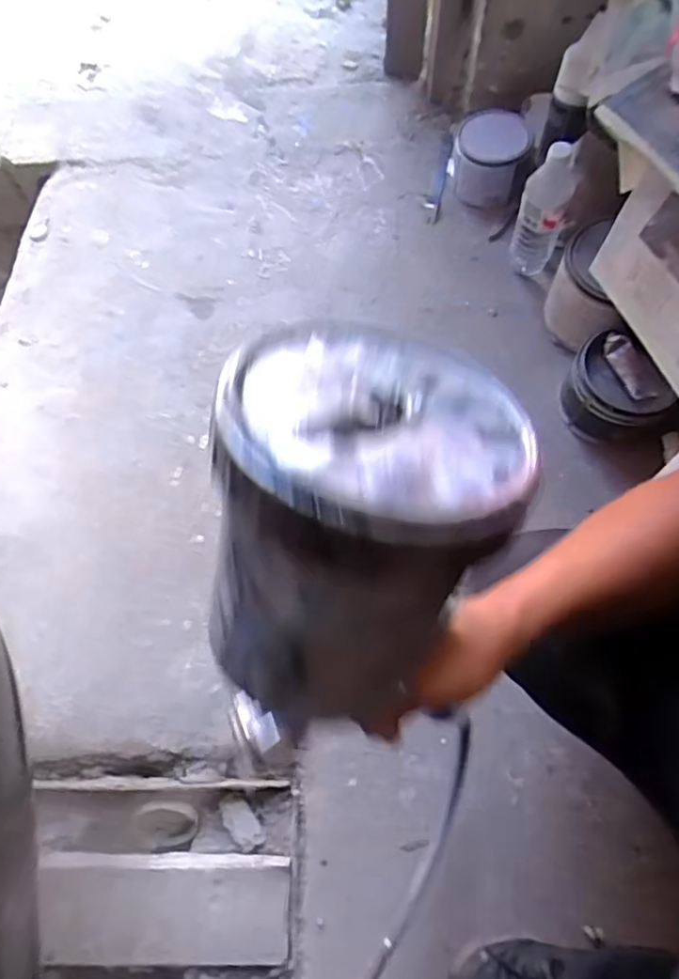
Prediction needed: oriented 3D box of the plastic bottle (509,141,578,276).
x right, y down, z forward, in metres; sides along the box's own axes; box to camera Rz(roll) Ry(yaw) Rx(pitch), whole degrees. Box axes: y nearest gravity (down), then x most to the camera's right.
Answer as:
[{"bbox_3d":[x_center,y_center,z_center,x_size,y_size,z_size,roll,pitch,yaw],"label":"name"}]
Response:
[{"bbox_3d":[0.317,-0.427,0.922,0.078,0.222,0.054,17,69,9],"label":"plastic bottle"}]

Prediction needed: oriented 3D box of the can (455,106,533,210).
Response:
[{"bbox_3d":[0.266,-0.592,1.048,0.128,0.102,0.146,13,69,8],"label":"can"}]

